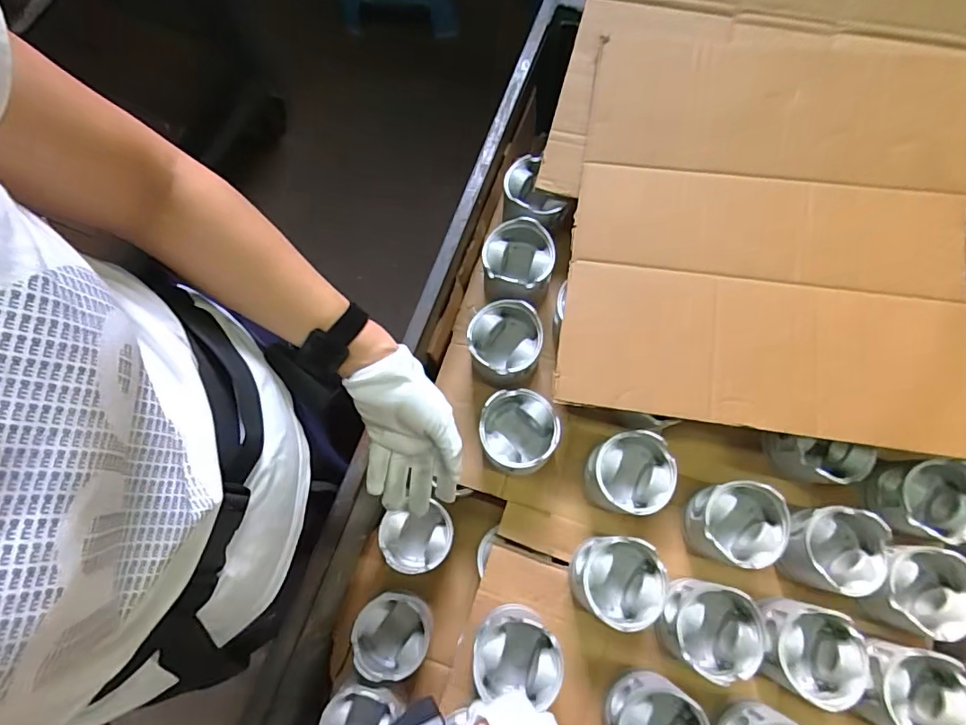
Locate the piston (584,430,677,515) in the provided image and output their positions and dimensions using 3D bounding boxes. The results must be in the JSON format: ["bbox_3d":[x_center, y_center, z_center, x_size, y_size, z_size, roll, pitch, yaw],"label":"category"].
[{"bbox_3d":[0.177,0.137,0.628,0.095,0.086,0.089,0,74,1],"label":"piston"}]

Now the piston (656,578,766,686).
[{"bbox_3d":[0.250,0.298,0.585,0.092,0.086,0.090,0,74,1],"label":"piston"}]

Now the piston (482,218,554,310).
[{"bbox_3d":[0.047,-0.127,0.702,0.091,0.086,0.096,0,74,1],"label":"piston"}]

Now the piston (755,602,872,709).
[{"bbox_3d":[0.354,0.318,0.574,0.100,0.086,0.092,0,74,1],"label":"piston"}]

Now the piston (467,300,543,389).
[{"bbox_3d":[0.028,-0.021,0.678,0.092,0.084,0.099,0,74,1],"label":"piston"}]

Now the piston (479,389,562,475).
[{"bbox_3d":[0.044,0.089,0.644,0.090,0.087,0.091,0,74,1],"label":"piston"}]

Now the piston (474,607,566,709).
[{"bbox_3d":[0.037,0.313,0.559,0.089,0.080,0.086,3,69,3],"label":"piston"}]

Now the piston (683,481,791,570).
[{"bbox_3d":[0.294,0.189,0.610,0.100,0.075,0.093,7,74,3],"label":"piston"}]

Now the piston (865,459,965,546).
[{"bbox_3d":[0.519,0.163,0.607,0.100,0.062,0.090,12,75,4],"label":"piston"}]

